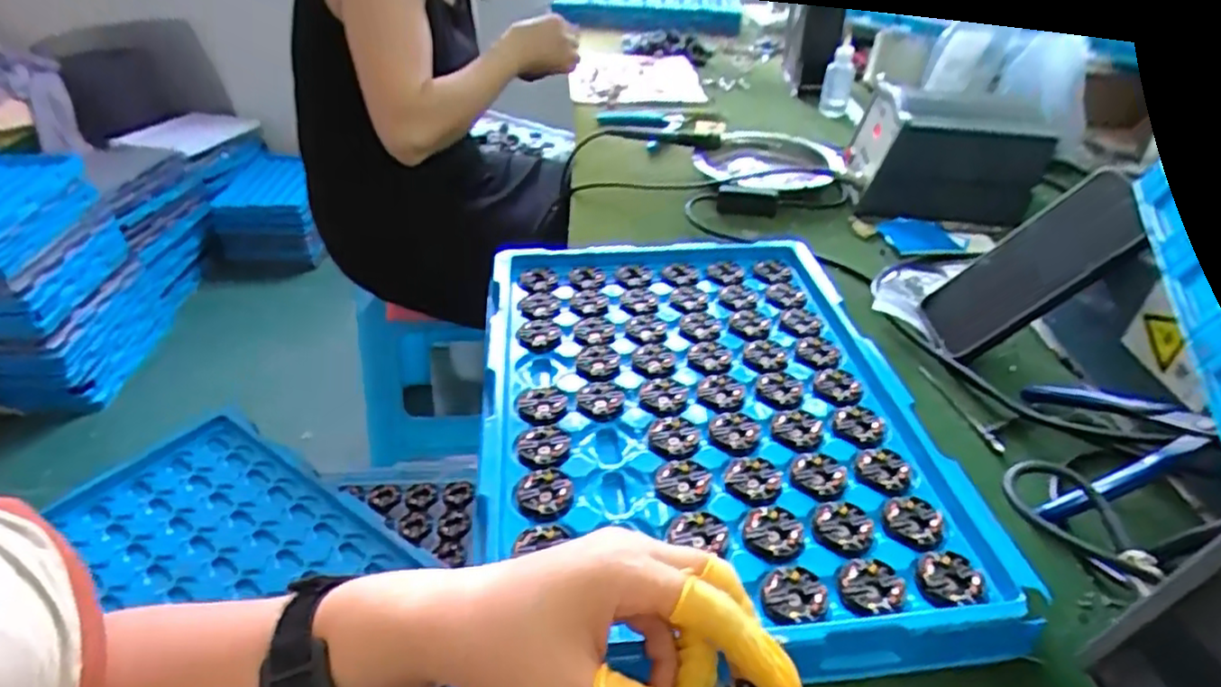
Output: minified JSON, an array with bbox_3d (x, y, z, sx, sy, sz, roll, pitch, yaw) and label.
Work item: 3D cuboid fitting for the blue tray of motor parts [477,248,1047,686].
[{"bbox_3d":[0.058,0.032,0.454,0.269,0.023,0.374,-2,38,-6],"label":"blue tray of motor parts"}]

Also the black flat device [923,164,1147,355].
[{"bbox_3d":[0.302,-0.056,0.502,0.010,0.155,0.077,34,31,-25],"label":"black flat device"}]

